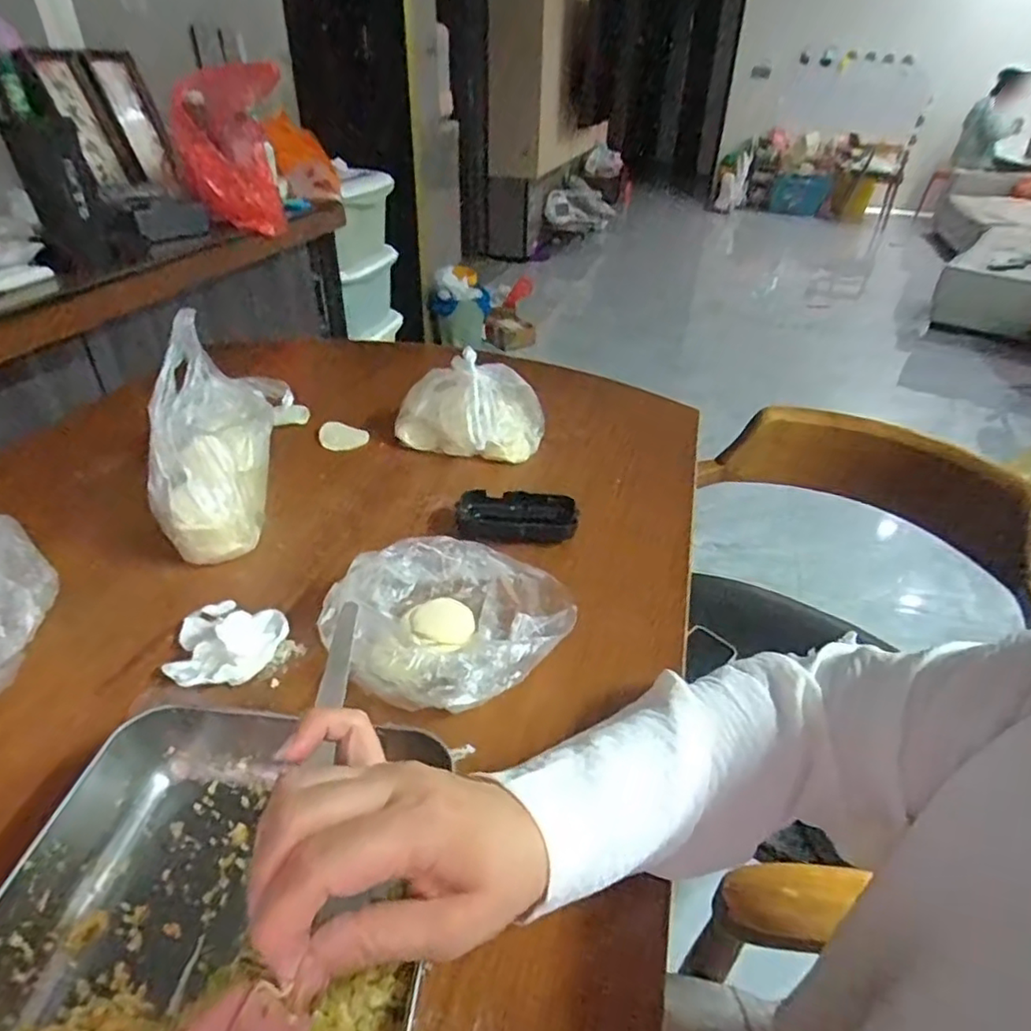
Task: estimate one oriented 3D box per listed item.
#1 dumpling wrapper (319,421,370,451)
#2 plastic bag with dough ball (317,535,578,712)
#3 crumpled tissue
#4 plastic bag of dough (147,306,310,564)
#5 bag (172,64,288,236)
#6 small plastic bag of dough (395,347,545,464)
[{"bbox_3d":[-0.198,-0.090,0.724,0.053,0.009,0.053,1,36,-1],"label":"dumpling wrapper"},{"bbox_3d":[-0.042,0.070,0.474,0.155,0.041,0.176,28,42,30],"label":"plastic bag with dough ball"},{"bbox_3d":[-0.208,0.084,0.454,0.073,0.030,0.078,7,36,5],"label":"crumpled tissue"},{"bbox_3d":[-0.261,-0.081,0.569,0.080,0.144,0.202,1,36,-5],"label":"plastic bag of dough"},{"bbox_3d":[-0.493,-0.620,1.102,0.162,0.215,0.138,-10,38,-17],"label":"bag"},{"bbox_3d":[-0.051,-0.112,0.685,0.163,0.089,0.075,4,36,3],"label":"small plastic bag of dough"}]

